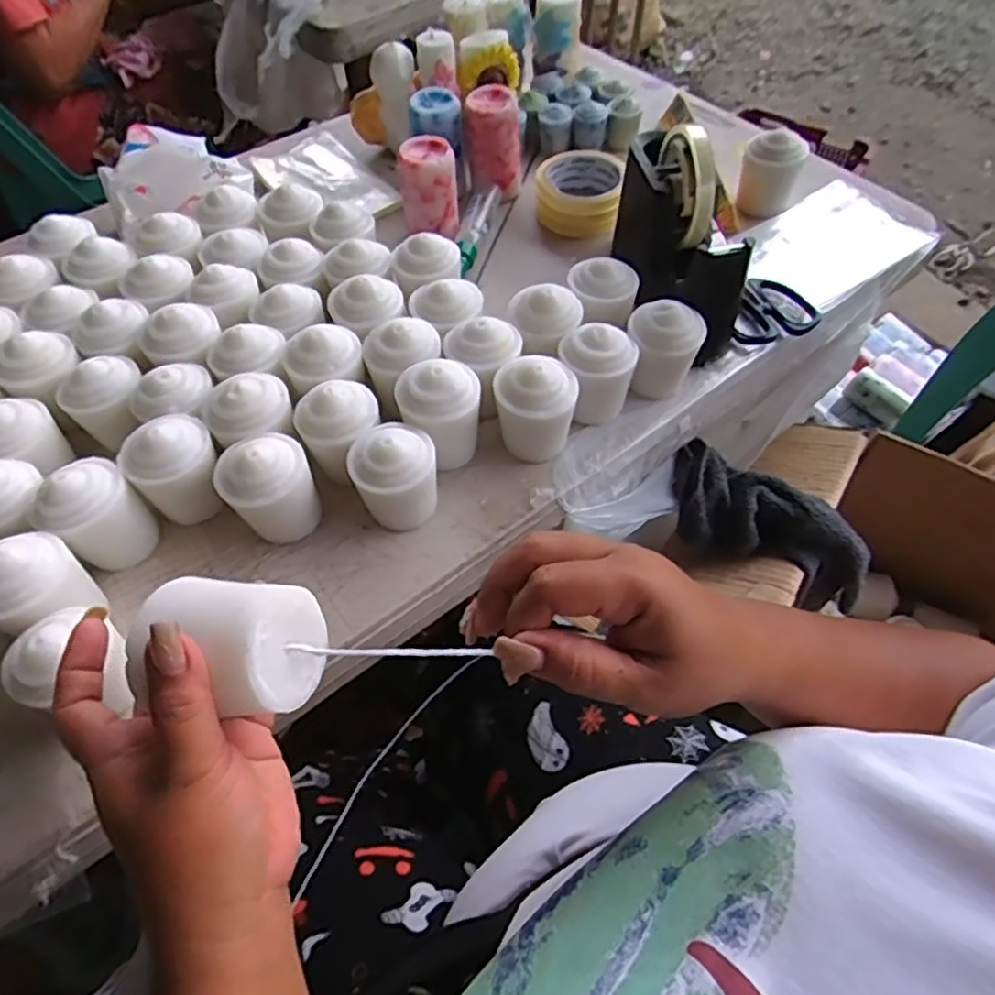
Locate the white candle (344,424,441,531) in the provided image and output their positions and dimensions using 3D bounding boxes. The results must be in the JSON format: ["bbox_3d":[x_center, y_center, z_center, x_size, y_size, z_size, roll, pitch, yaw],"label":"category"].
[{"bbox_3d":[-0.069,-0.014,0.443,0.054,0.070,0.049,-4,56,-2],"label":"white candle"}]

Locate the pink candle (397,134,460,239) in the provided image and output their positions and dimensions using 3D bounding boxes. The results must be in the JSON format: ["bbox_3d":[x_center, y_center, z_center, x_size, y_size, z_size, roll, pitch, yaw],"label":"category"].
[{"bbox_3d":[-0.062,-0.283,0.609,0.048,0.080,0.054,-10,57,-6],"label":"pink candle"}]

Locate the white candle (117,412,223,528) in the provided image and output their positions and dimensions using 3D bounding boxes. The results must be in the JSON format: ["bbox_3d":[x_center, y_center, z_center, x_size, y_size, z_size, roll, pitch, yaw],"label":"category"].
[{"bbox_3d":[-0.215,-0.014,0.445,0.055,0.074,0.051,0,56,0],"label":"white candle"}]

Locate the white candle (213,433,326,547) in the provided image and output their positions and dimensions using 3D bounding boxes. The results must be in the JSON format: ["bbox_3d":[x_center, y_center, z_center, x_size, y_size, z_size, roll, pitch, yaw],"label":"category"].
[{"bbox_3d":[-0.150,-0.003,0.439,0.055,0.073,0.051,0,56,0],"label":"white candle"}]

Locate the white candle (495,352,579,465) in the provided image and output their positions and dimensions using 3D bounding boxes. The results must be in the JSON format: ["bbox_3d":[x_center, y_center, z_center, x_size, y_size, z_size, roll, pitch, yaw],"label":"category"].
[{"bbox_3d":[0.027,-0.059,0.461,0.056,0.072,0.055,1,56,1],"label":"white candle"}]

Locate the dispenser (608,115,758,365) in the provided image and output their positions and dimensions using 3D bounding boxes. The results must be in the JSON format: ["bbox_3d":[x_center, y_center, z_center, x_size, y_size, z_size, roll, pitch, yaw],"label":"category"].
[{"bbox_3d":[0.147,-0.210,0.526,0.066,0.124,0.192,-11,57,-7],"label":"dispenser"}]

